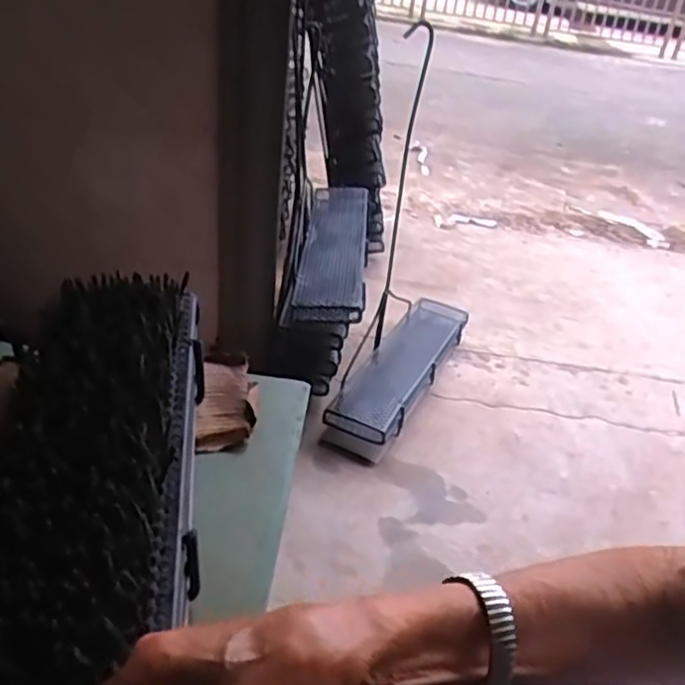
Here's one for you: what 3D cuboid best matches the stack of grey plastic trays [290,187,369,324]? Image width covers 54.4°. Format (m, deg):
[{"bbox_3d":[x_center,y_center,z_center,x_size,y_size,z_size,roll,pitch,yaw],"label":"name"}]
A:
[{"bbox_3d":[-0.016,-0.259,1.703,0.158,0.089,0.693,7,35,-1],"label":"stack of grey plastic trays"}]

